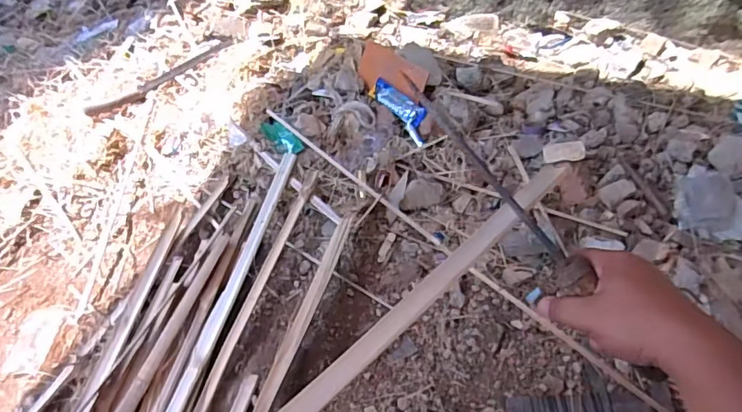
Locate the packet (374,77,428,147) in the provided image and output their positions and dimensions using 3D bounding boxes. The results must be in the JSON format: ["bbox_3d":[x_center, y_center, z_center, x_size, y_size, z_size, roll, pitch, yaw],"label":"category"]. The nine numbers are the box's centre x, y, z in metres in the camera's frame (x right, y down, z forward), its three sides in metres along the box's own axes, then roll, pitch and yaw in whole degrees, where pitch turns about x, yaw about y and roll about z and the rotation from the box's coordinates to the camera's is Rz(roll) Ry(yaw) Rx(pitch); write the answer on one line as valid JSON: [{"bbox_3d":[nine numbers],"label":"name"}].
[{"bbox_3d":[0.068,-0.216,1.127,0.059,0.020,0.202,-44,55,10],"label":"packet"}]

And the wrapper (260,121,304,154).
[{"bbox_3d":[-0.195,-0.149,1.128,0.046,0.016,0.110,-38,60,-21],"label":"wrapper"}]

